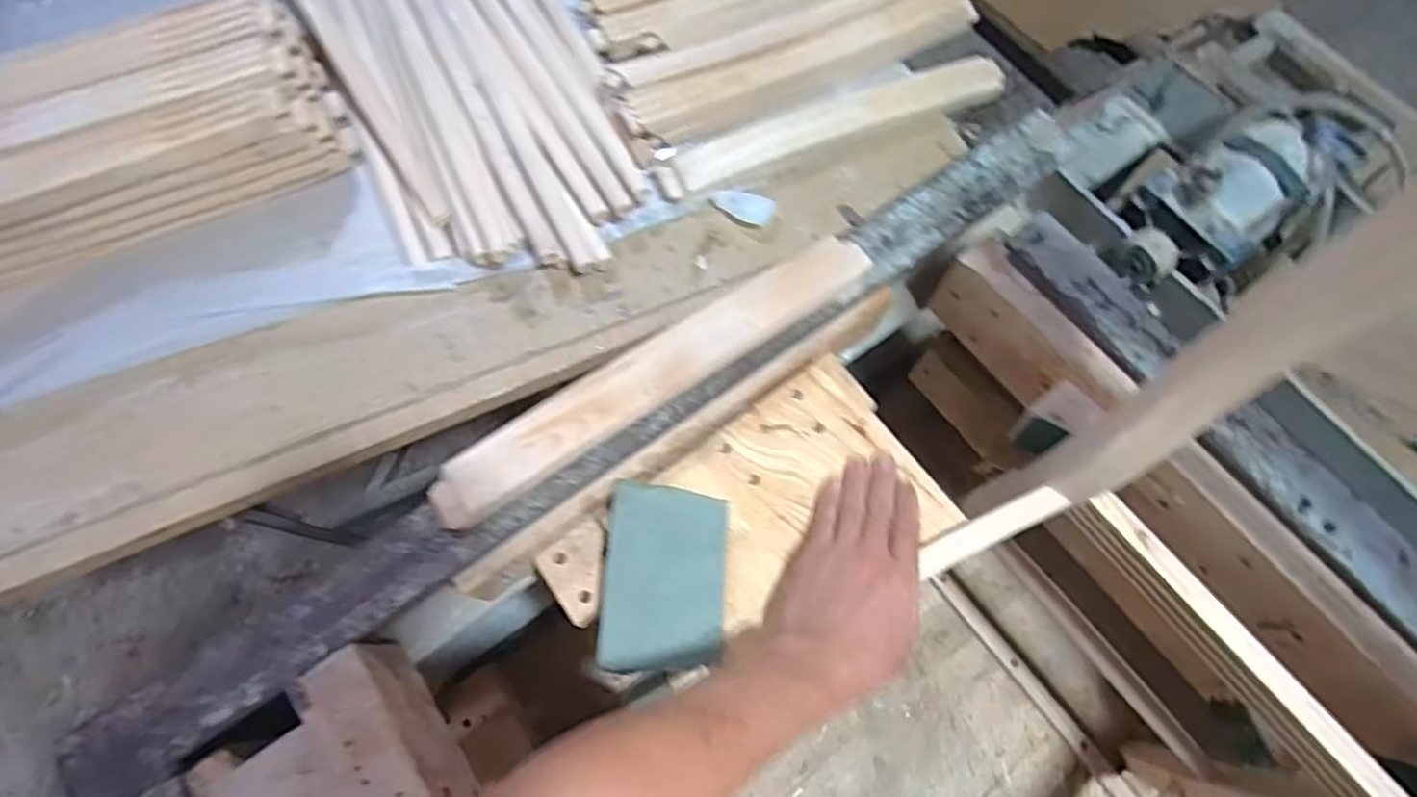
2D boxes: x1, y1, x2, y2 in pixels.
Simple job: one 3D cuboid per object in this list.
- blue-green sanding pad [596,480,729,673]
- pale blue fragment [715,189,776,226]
[{"bbox_3d":[-0.034,0.139,0.531,0.092,0.018,0.136,4,69,0],"label":"blue-green sanding pad"},{"bbox_3d":[0.035,-0.192,0.679,0.061,0.006,0.028,16,91,1],"label":"pale blue fragment"}]

